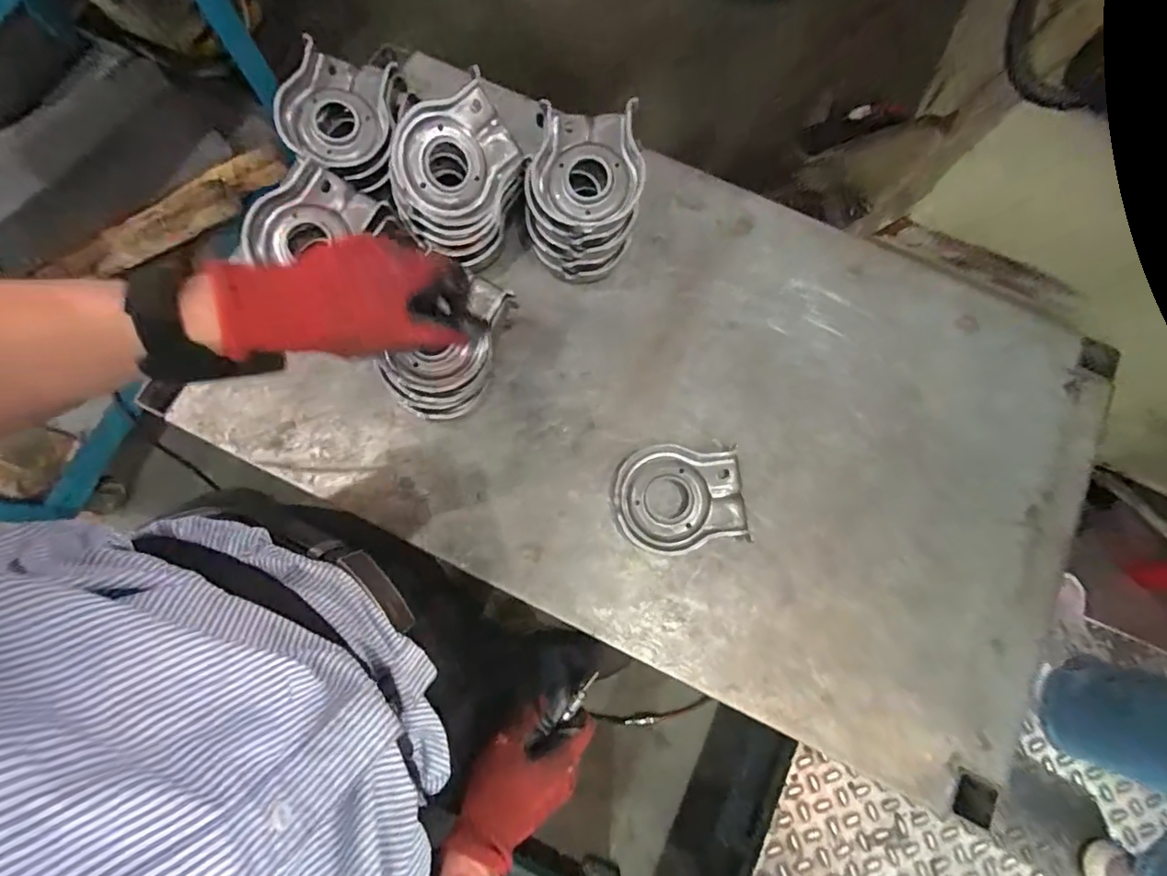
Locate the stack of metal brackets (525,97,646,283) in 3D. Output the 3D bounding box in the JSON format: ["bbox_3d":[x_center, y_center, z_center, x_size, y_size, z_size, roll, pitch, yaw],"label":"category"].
[{"bbox_3d":[0.002,-0.245,0.557,0.111,0.090,0.143,7,77,0],"label":"stack of metal brackets"}]

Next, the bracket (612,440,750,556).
[{"bbox_3d":[0.093,0.058,0.522,0.121,0.026,0.098,-6,78,-3],"label":"bracket"}]

